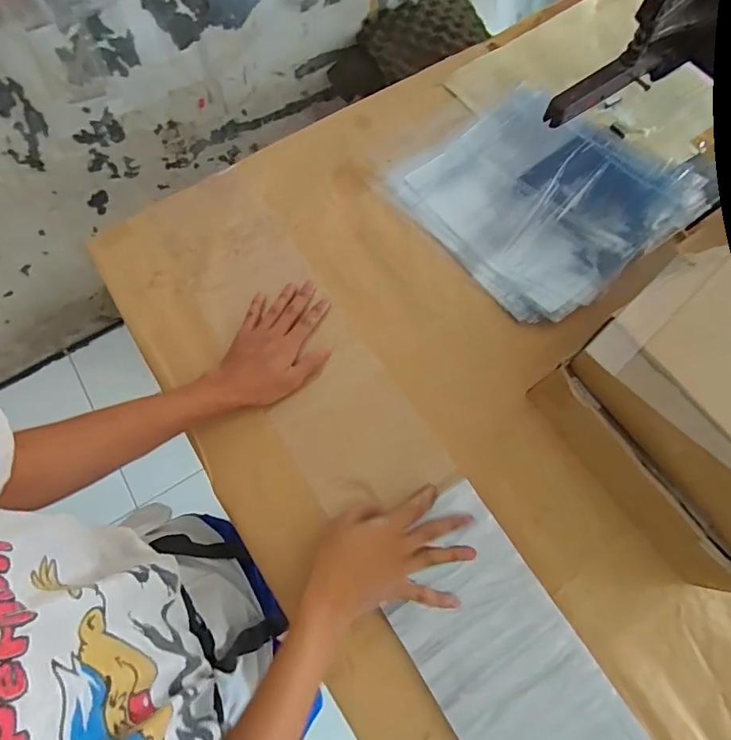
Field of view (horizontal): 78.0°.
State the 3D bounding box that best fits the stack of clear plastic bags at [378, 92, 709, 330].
[{"bbox_3d":[0.236,-0.241,0.606,0.301,0.018,0.302,-37,74,-11],"label":"stack of clear plastic bags"}]

